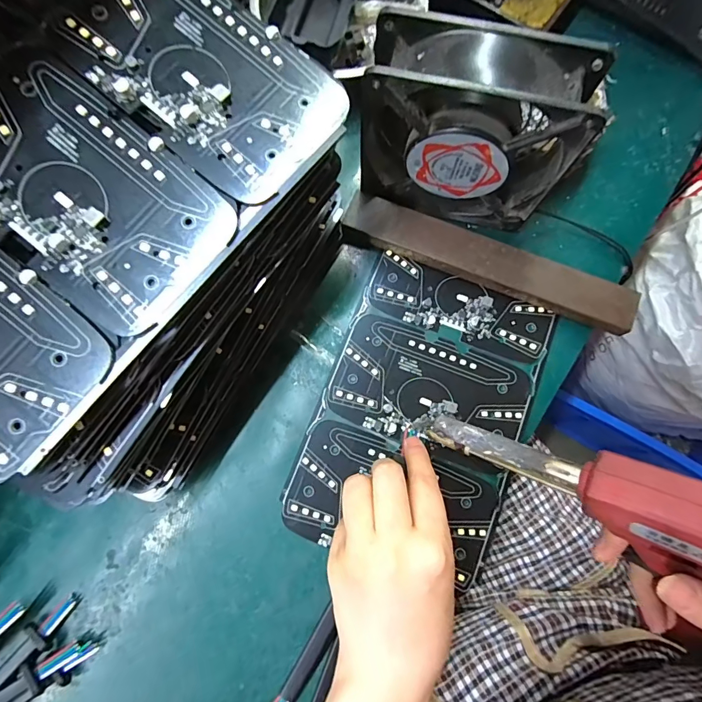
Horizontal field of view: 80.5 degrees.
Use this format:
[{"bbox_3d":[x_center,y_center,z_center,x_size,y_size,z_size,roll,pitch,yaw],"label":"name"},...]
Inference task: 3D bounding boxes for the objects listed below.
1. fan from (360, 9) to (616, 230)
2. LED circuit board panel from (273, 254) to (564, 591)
[{"bbox_3d":[0.068,-0.128,0.253,0.122,0.113,0.042,12,79,1],"label":"fan"},{"bbox_3d":[0.050,0.040,0.282,0.132,0.004,0.194,21,79,5],"label":"LED circuit board panel"}]

